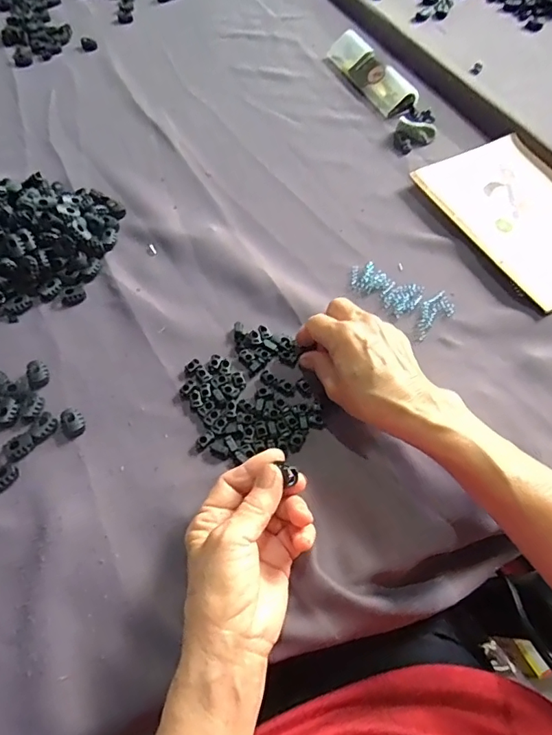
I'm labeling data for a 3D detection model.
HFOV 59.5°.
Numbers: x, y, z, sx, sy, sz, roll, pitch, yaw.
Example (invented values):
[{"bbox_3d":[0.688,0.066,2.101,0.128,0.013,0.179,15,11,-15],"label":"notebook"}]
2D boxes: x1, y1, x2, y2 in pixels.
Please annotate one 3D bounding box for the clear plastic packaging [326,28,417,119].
[{"bbox_3d":[0.115,-0.376,0.608,0.043,0.023,0.157,-24,63,-14],"label":"clear plastic packaging"}]

